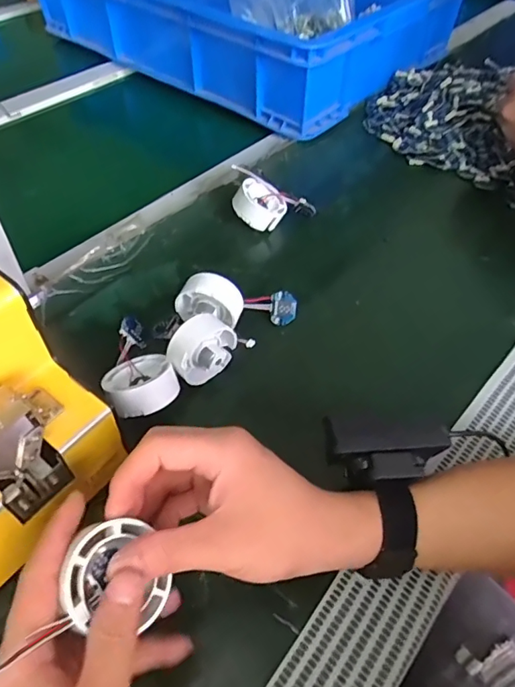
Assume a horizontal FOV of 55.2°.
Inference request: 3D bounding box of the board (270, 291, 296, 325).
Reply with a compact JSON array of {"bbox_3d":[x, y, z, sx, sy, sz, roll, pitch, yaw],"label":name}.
[{"bbox_3d":[0.024,-0.032,0.451,0.023,0.004,0.030,-2,95,4],"label":"board"}]

